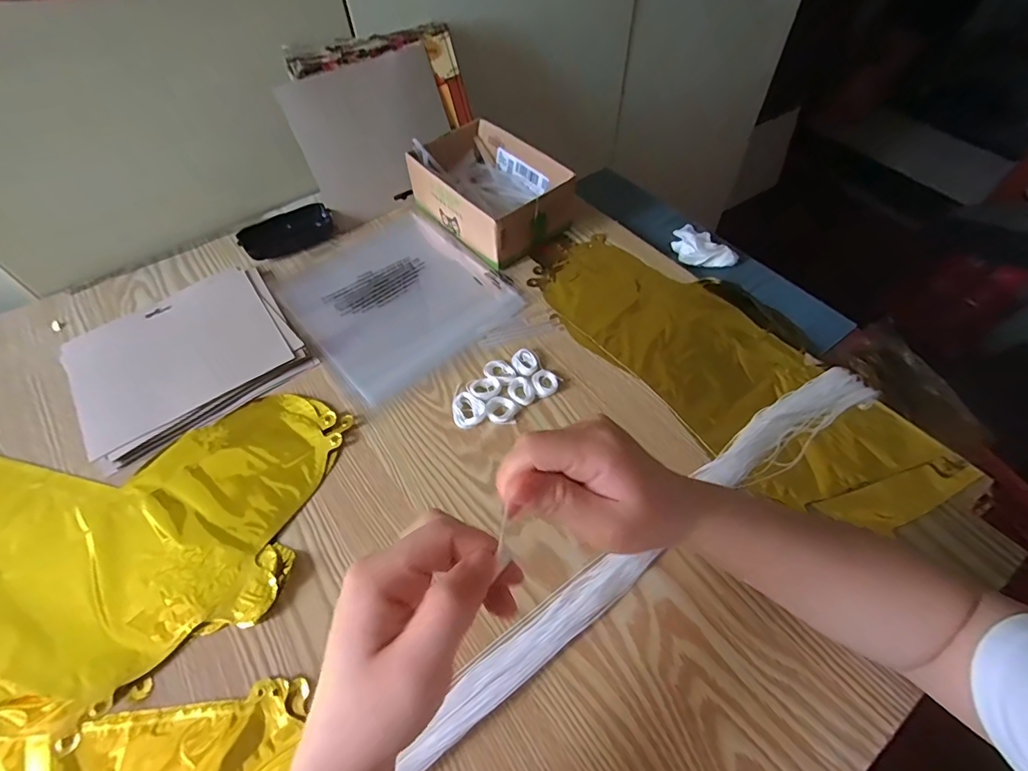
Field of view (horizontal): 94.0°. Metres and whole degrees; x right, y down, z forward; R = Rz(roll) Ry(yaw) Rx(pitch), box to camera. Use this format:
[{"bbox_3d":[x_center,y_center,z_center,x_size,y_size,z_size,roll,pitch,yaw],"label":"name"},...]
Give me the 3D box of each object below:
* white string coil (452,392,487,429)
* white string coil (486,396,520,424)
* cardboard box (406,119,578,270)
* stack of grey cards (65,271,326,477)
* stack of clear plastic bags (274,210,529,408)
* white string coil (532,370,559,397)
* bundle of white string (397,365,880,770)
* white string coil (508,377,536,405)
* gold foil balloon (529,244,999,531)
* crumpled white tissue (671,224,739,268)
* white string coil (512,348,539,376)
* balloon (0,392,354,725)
[{"bbox_3d":[-0.042,0.023,0.452,0.030,0.007,0.036,-9,56,-3],"label":"white string coil"},{"bbox_3d":[-0.011,0.023,0.449,0.029,0.006,0.026,1,56,3],"label":"white string coil"},{"bbox_3d":[-0.030,-0.244,0.602,0.137,0.069,0.184,-38,63,-21],"label":"cardboard box"},{"bbox_3d":[-0.337,-0.032,0.493,0.201,0.014,0.173,-33,61,-18],"label":"stack of grey cards"},{"bbox_3d":[-0.134,-0.107,0.552,0.211,0.014,0.236,-36,62,-20],"label":"stack of clear plastic bags"},{"bbox_3d":[0.030,-0.003,0.465,0.024,0.006,0.029,-16,57,-8],"label":"white string coil"},{"bbox_3d":[-0.006,0.192,0.329,0.820,0.026,0.045,-32,61,-18],"label":"bundle of white string"},{"bbox_3d":[0.008,0.005,0.459,0.023,0.004,0.030,-33,61,-18],"label":"white string coil"},{"bbox_3d":[0.200,-0.027,0.472,0.159,0.010,0.409,-33,61,-18],"label":"gold foil balloon"},{"bbox_3d":[0.223,-0.170,0.581,0.057,0.021,0.083,-28,60,-15],"label":"crumpled white tissue"},{"bbox_3d":[0.011,-0.023,0.480,0.024,0.006,0.031,-24,59,-13],"label":"white string coil"},{"bbox_3d":[-0.374,0.128,0.385,0.433,0.019,0.230,-7,56,-2],"label":"balloon"}]

